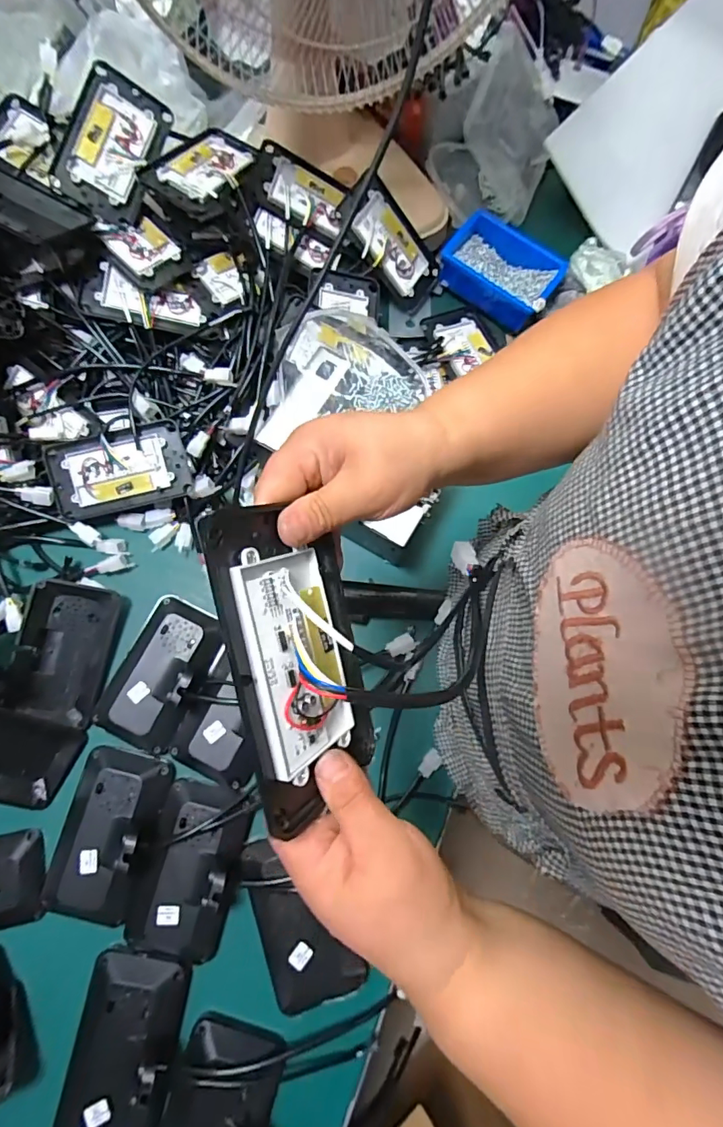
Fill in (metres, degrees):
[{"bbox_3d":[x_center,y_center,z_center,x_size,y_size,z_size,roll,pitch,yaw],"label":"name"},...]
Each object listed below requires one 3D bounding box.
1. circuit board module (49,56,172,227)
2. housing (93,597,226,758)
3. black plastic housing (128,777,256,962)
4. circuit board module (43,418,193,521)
[{"bbox_3d":[-0.286,-0.479,0.552,0.089,0.024,0.155,21,87,-22],"label":"circuit board module"},{"bbox_3d":[-0.222,0.120,0.528,0.095,0.052,0.158,22,78,3],"label":"housing"},{"bbox_3d":[-0.174,0.309,0.477,0.095,0.036,0.159,14,77,1],"label":"black plastic housing"},{"bbox_3d":[-0.282,-0.109,0.559,0.154,0.017,0.089,-13,96,0],"label":"circuit board module"}]

